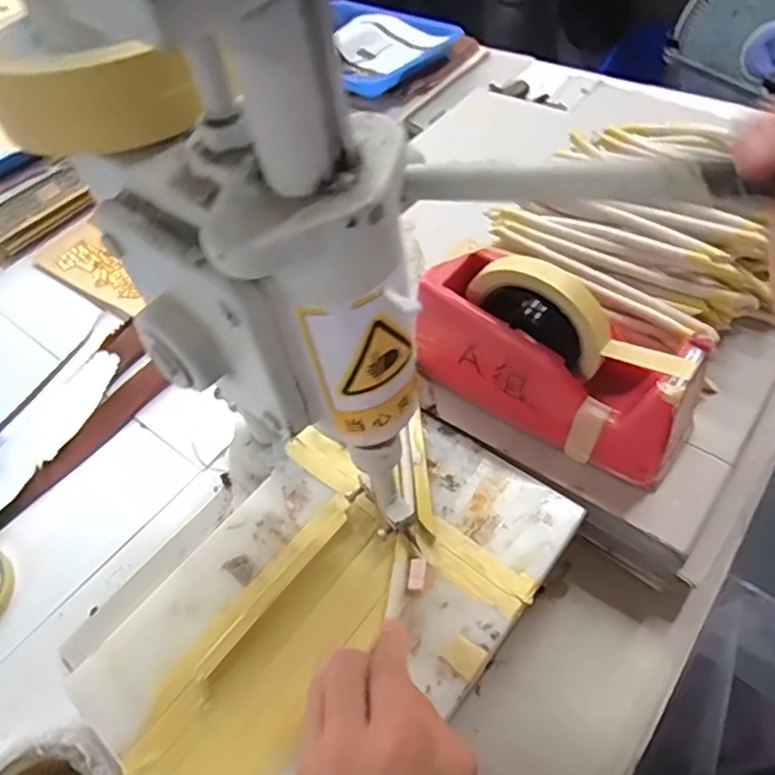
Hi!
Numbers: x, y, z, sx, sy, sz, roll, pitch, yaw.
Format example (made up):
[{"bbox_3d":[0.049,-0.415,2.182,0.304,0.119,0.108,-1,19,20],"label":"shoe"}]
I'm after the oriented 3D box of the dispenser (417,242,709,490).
[{"bbox_3d":[0.118,-0.028,0.414,0.199,0.117,0.077,32,63,26],"label":"dispenser"}]

